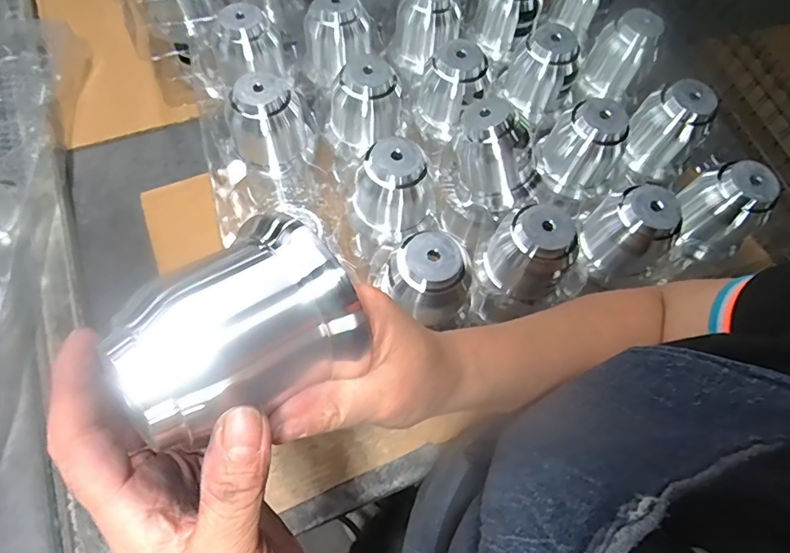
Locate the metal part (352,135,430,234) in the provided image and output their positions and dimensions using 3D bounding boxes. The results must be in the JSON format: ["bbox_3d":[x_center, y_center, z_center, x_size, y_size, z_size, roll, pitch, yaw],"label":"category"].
[{"bbox_3d":[-0.003,-0.084,0.461,0.061,0.077,0.067,42,70,15],"label":"metal part"}]

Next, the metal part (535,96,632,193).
[{"bbox_3d":[0.193,-0.131,0.493,0.072,0.077,0.068,1,66,-3],"label":"metal part"}]

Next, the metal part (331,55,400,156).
[{"bbox_3d":[-0.029,-0.182,0.505,0.065,0.079,0.061,28,67,9],"label":"metal part"}]

